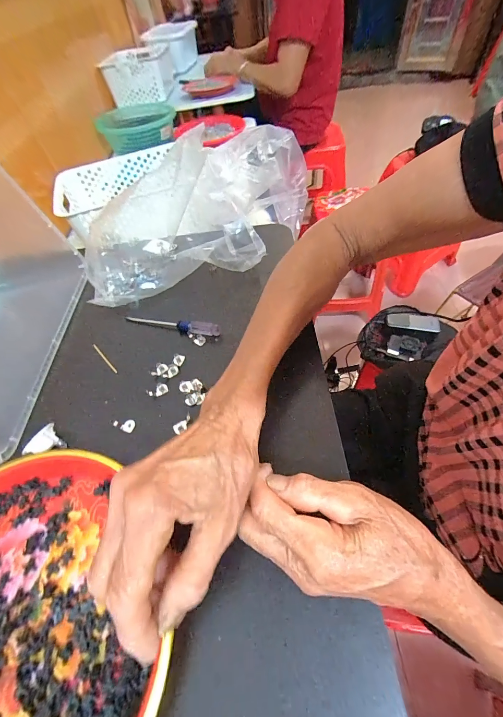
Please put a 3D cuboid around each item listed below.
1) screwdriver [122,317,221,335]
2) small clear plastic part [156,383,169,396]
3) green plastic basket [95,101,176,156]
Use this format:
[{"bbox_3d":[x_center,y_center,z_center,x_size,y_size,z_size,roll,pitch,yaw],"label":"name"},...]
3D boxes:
[{"bbox_3d":[-0.097,-0.040,0.346,0.125,0.014,0.013,9,56,12],"label":"screwdriver"},{"bbox_3d":[-0.094,0.033,0.305,0.012,0.005,0.013,-7,55,0],"label":"small clear plastic part"},{"bbox_3d":[-0.367,-0.765,0.960,0.222,0.081,0.313,-12,55,-3],"label":"green plastic basket"}]

